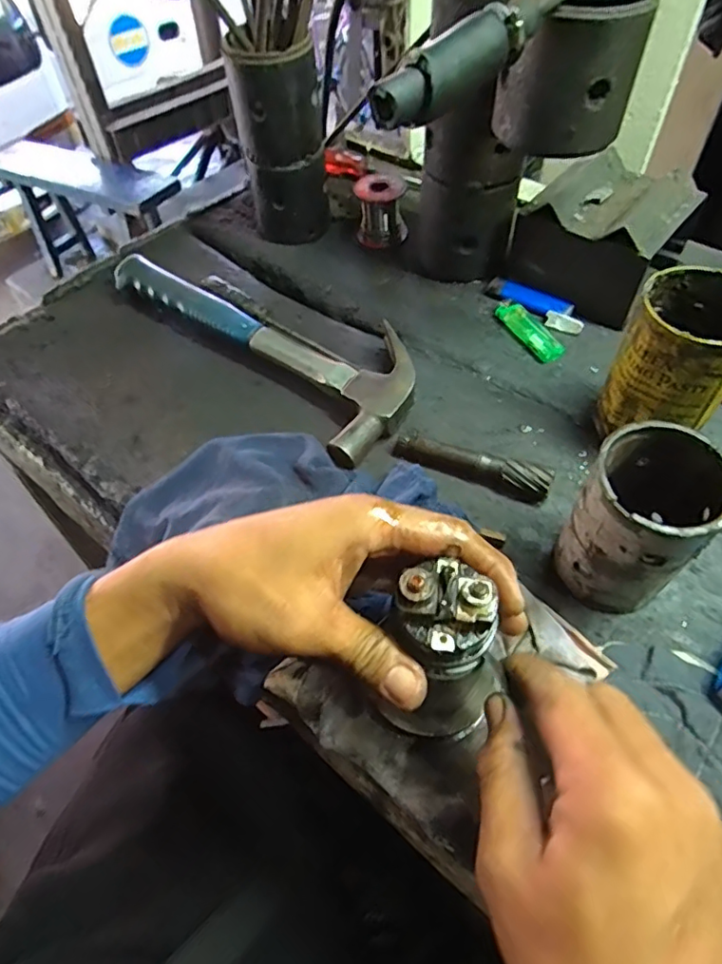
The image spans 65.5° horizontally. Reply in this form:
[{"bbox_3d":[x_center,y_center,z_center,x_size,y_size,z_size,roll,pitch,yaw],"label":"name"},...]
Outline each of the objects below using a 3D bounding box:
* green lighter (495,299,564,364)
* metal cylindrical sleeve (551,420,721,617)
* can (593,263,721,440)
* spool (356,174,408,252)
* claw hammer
[{"bbox_3d":[0.147,-0.135,0.494,0.024,0.007,0.079,-34,61,2],"label":"green lighter"},{"bbox_3d":[0.156,0.027,0.323,0.063,0.108,0.065,35,61,25],"label":"metal cylindrical sleeve"},{"bbox_3d":[0.211,-0.075,0.385,0.071,0.116,0.079,24,57,19],"label":"can"},{"bbox_3d":[0.021,-0.281,0.586,0.045,0.056,0.043,-1,53,2],"label":"spool"},{"bbox_3d":[-0.090,-0.141,0.511,0.333,0.033,0.116,37,62,26],"label":"claw hammer"}]

